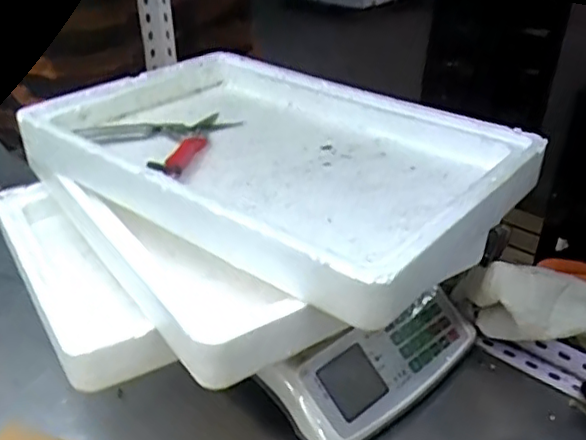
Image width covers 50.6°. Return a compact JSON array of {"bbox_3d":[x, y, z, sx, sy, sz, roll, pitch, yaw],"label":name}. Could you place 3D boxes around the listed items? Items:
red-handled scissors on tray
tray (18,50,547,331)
[{"bbox_3d":[-0.145,-0.088,0.638,0.126,0.017,0.172,10,32,16],"label":"red-handled scissors on tray"},{"bbox_3d":[-0.025,-0.076,0.616,0.459,0.067,0.297,26,35,34],"label":"tray"}]

